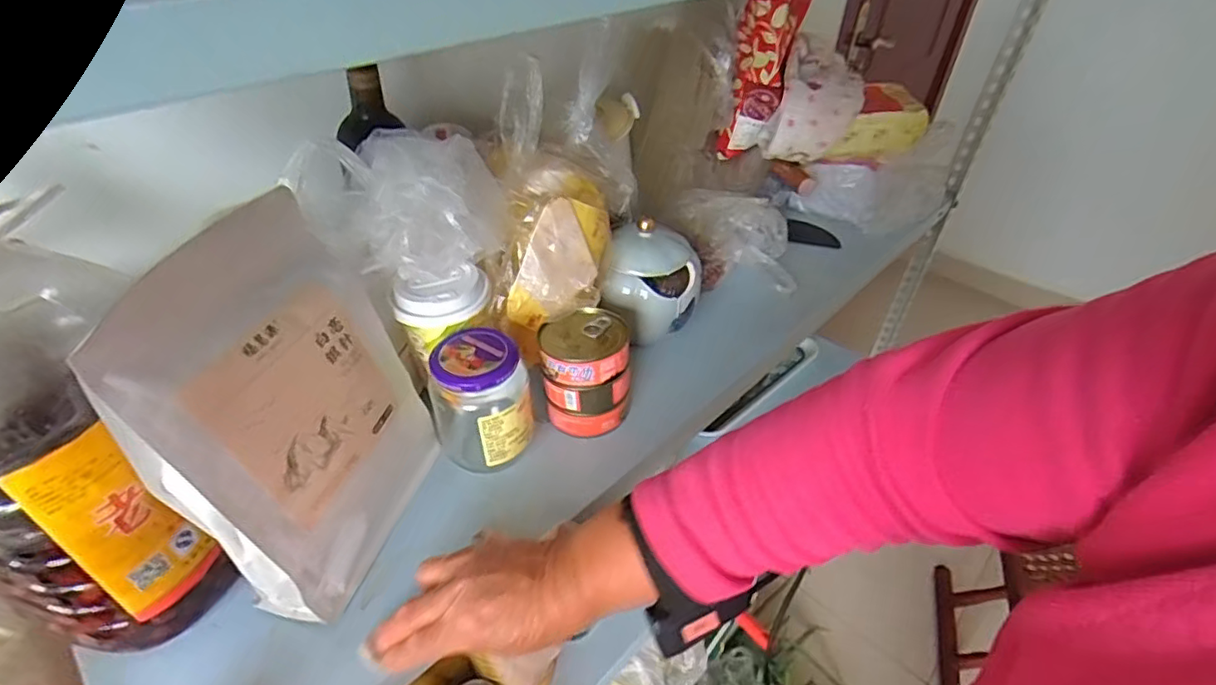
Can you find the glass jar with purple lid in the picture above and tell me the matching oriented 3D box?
[{"bbox_3d":[-0.110,0.053,0.513,0.074,0.106,0.075,1,41,-1],"label":"glass jar with purple lid"}]

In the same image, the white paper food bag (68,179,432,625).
[{"bbox_3d":[-0.222,0.047,0.425,0.055,0.260,0.186,-4,38,22],"label":"white paper food bag"}]

